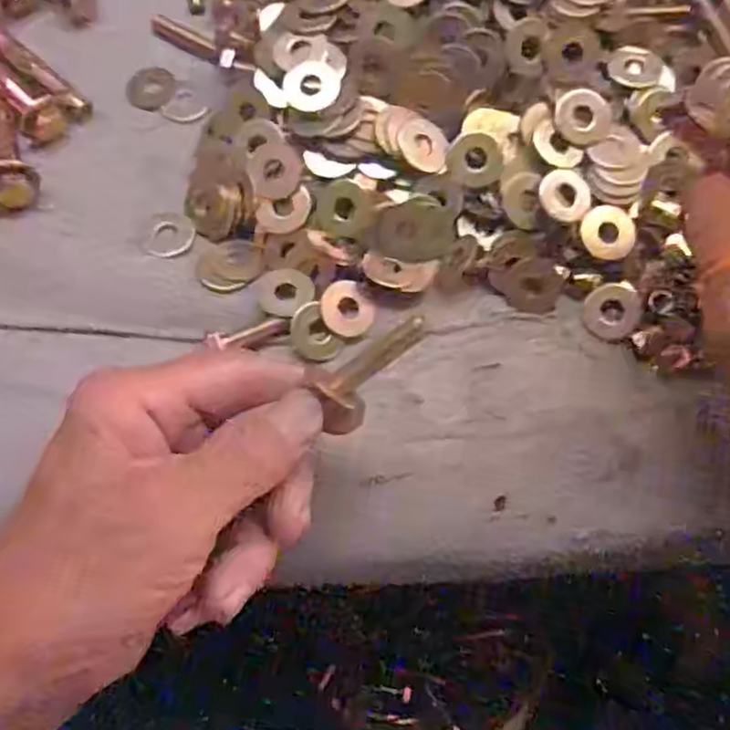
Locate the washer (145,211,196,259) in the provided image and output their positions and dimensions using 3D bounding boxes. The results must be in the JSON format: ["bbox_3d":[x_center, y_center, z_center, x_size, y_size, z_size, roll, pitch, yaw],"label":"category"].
[{"bbox_3d":[-0.076,-0.052,0.281,0.019,0.004,0.019,0,71,0],"label":"washer"}]

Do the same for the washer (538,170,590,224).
[{"bbox_3d":[0.075,-0.063,0.269,0.019,0.006,0.019,0,71,0],"label":"washer"}]

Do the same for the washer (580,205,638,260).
[{"bbox_3d":[0.091,-0.050,0.272,0.020,0.004,0.020,0,87,-3],"label":"washer"}]

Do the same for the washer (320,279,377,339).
[{"bbox_3d":[-0.006,-0.021,0.266,0.019,0.004,0.022,9,71,3],"label":"washer"}]

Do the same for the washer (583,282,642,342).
[{"bbox_3d":[0.094,-0.020,0.274,0.021,0.006,0.021,0,71,0],"label":"washer"}]

